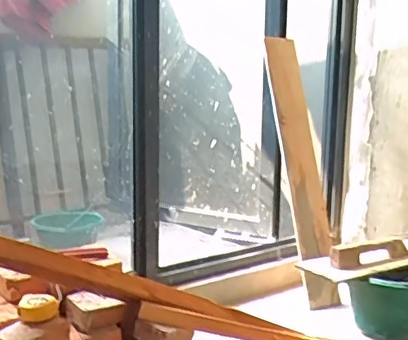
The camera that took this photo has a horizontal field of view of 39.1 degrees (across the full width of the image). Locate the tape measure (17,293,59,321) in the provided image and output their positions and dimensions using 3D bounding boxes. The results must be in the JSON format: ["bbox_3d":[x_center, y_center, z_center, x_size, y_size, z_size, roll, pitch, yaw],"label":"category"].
[{"bbox_3d":[-0.309,0.254,1.074,0.071,0.031,0.071,-2,8,-14],"label":"tape measure"}]

